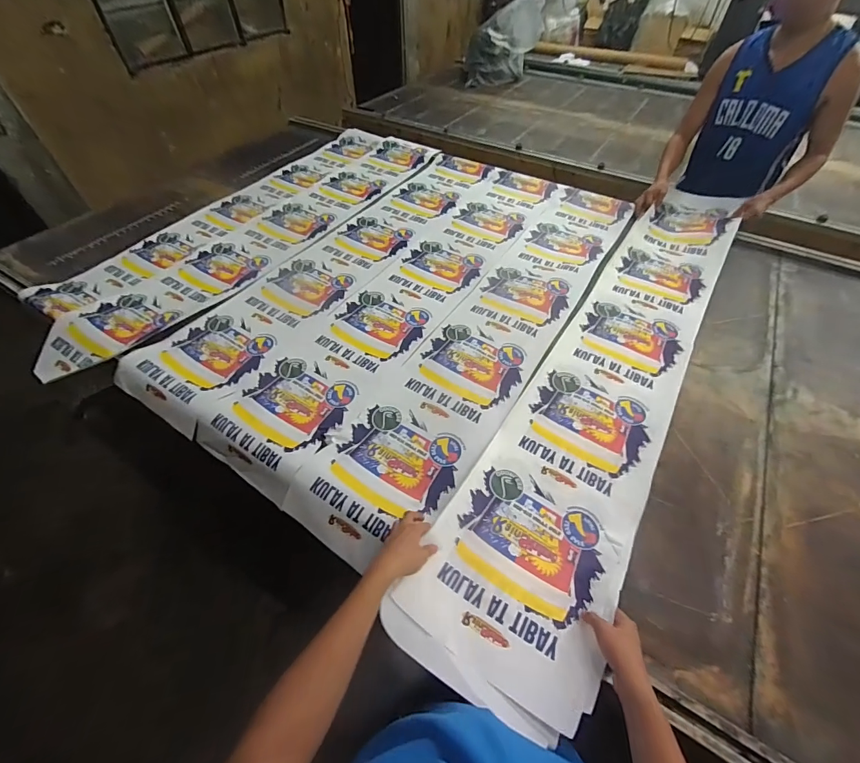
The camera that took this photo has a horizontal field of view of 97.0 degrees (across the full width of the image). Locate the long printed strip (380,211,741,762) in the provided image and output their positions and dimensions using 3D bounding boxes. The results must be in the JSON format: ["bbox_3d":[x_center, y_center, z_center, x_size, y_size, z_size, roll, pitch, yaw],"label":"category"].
[{"bbox_3d":[0.556,-0.100,1.077,0.329,0.085,1.826,29,55,19],"label":"long printed strip"}]

